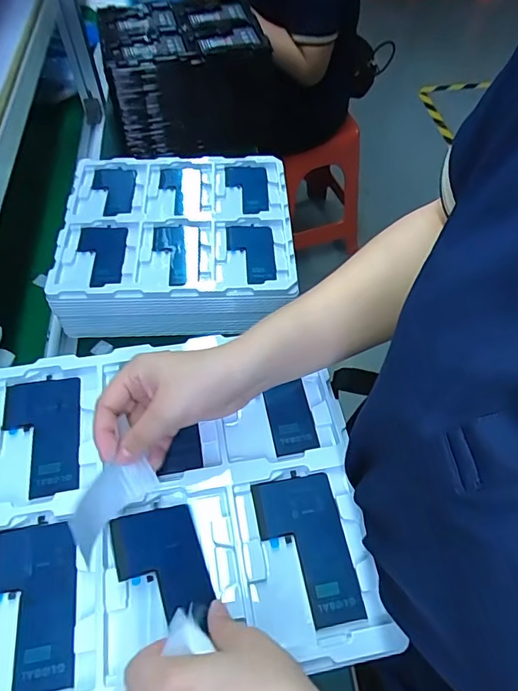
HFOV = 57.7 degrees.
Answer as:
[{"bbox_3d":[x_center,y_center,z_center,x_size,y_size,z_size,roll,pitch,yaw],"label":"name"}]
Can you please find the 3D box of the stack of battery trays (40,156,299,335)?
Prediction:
[{"bbox_3d":[-0.117,-0.157,0.700,0.312,0.091,0.273,-3,56,-1],"label":"stack of battery trays"}]

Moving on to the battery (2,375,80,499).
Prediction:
[{"bbox_3d":[-0.189,0.077,0.409,0.064,0.006,0.112,-12,56,-8],"label":"battery"}]

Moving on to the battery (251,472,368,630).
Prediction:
[{"bbox_3d":[0.036,0.155,0.363,0.064,0.004,0.108,-10,56,-6],"label":"battery"}]

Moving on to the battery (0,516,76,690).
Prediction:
[{"bbox_3d":[-0.164,0.185,0.339,0.062,0.004,0.111,-13,56,-8],"label":"battery"}]

